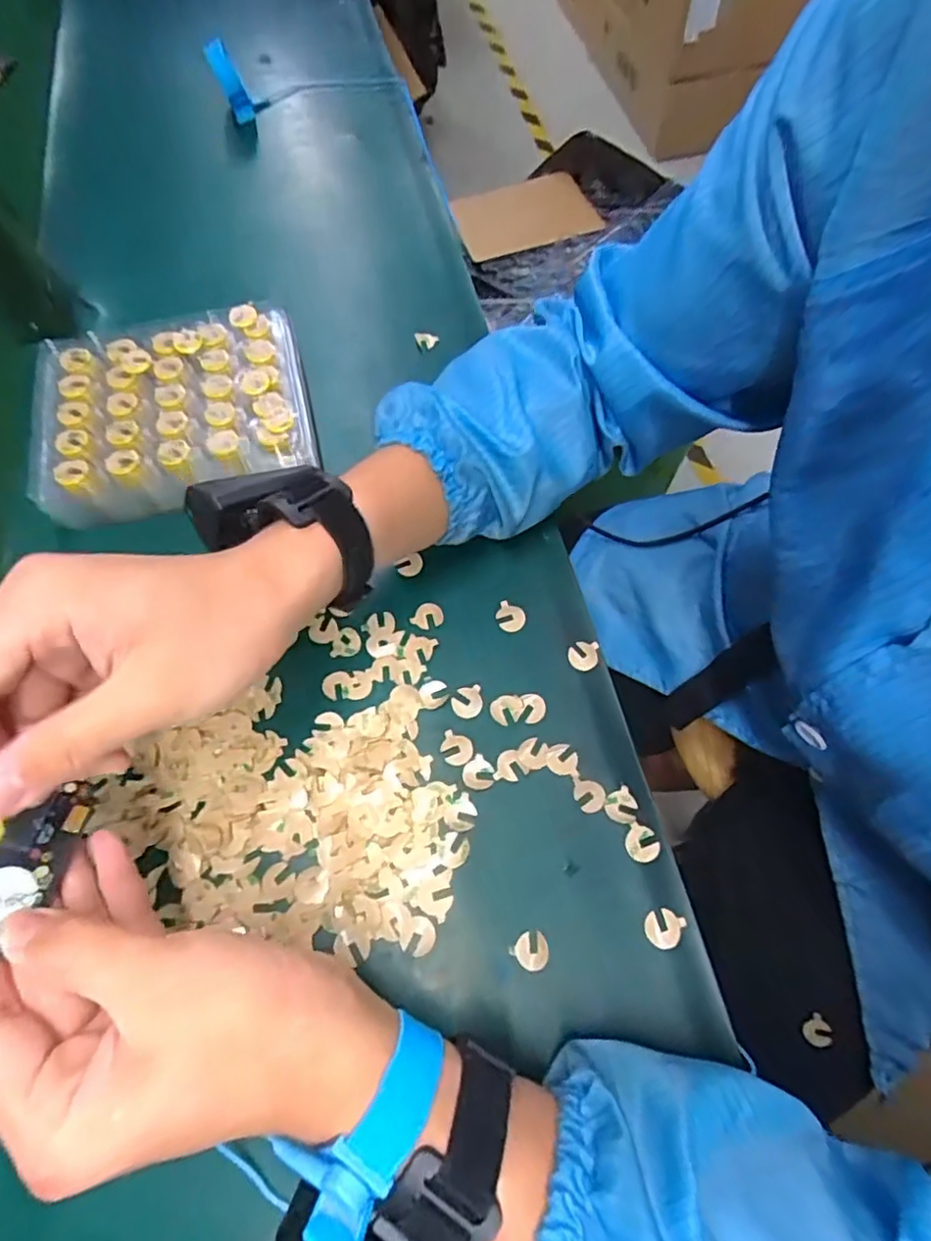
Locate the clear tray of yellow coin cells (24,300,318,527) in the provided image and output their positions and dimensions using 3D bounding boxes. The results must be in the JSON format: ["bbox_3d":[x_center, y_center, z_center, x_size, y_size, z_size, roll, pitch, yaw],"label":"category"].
[{"bbox_3d":[-0.199,-0.147,0.423,0.176,0.034,0.146,-14,64,-5],"label":"clear tray of yellow coin cells"}]

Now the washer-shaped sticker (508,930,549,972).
[{"bbox_3d":[0.033,0.164,0.307,0.017,0.004,0.017,-39,67,-19],"label":"washer-shaped sticker"}]

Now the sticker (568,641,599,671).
[{"bbox_3d":[0.071,0.020,0.372,0.017,0.004,0.020,16,67,-2],"label":"sticker"}]

